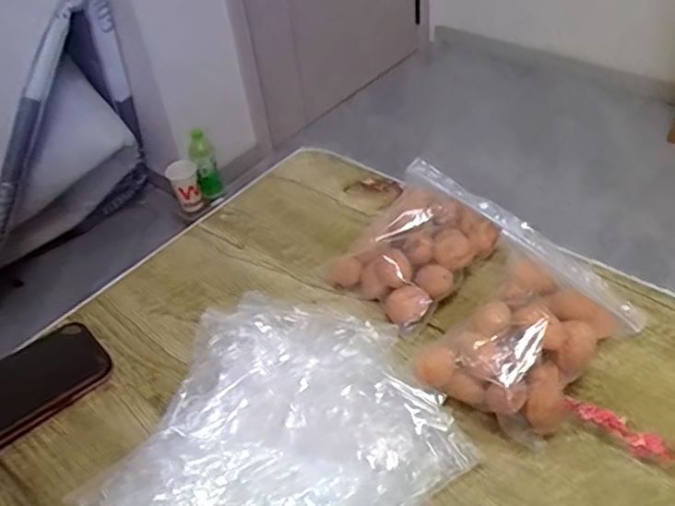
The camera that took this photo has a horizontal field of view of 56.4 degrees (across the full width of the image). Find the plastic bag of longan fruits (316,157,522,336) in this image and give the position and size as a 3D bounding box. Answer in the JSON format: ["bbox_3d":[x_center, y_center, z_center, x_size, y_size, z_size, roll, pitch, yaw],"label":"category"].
[{"bbox_3d":[0.089,-0.017,0.641,0.130,0.045,0.198,24,52,30],"label":"plastic bag of longan fruits"}]

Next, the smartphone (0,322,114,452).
[{"bbox_3d":[-0.288,0.124,0.556,0.162,0.020,0.083,-33,48,-25],"label":"smartphone"}]

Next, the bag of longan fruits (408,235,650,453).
[{"bbox_3d":[0.168,0.069,0.534,0.191,0.066,0.105,-37,50,-27],"label":"bag of longan fruits"}]

